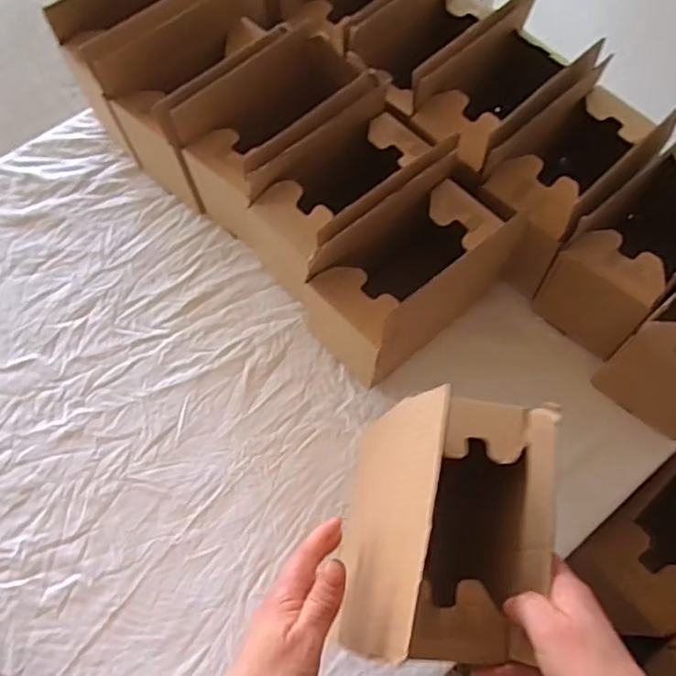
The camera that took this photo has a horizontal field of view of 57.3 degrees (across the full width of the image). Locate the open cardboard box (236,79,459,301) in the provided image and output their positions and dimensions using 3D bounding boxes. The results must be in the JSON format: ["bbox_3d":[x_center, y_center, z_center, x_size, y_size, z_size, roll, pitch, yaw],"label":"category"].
[{"bbox_3d":[0.018,-0.142,0.685,0.202,0.194,0.120,-38,71,-14],"label":"open cardboard box"}]

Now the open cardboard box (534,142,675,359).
[{"bbox_3d":[0.327,-0.096,0.667,0.187,0.194,0.105,-41,73,-14],"label":"open cardboard box"}]

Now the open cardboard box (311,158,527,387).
[{"bbox_3d":[0.076,-0.071,0.661,0.203,0.172,0.119,-40,72,-14],"label":"open cardboard box"}]

